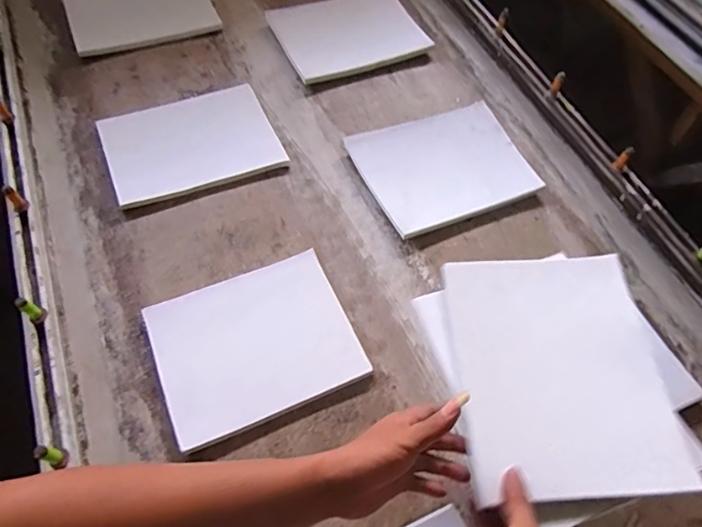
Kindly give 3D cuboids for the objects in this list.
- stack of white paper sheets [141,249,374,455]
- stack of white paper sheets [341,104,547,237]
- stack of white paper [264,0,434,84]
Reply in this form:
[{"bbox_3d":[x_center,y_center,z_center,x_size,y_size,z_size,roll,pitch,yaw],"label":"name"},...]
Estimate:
[{"bbox_3d":[-0.129,0.108,0.695,0.252,0.019,0.205,-22,64,-12],"label":"stack of white paper sheets"},{"bbox_3d":[0.154,-0.163,0.854,0.262,0.013,0.205,-21,64,-10],"label":"stack of white paper sheets"},{"bbox_3d":[-0.009,-0.462,1.003,0.262,0.027,0.206,-20,63,-11],"label":"stack of white paper"}]

